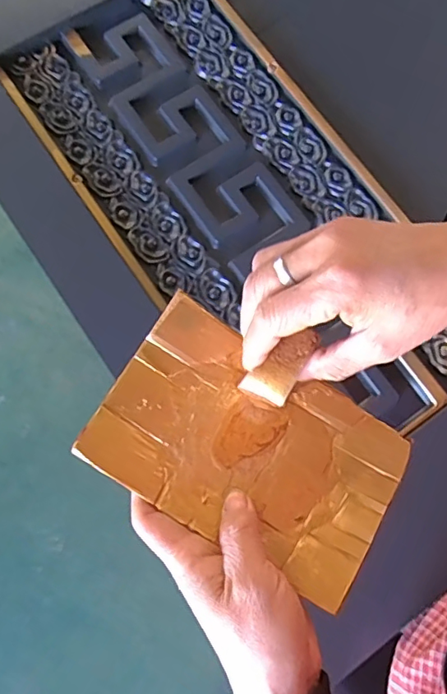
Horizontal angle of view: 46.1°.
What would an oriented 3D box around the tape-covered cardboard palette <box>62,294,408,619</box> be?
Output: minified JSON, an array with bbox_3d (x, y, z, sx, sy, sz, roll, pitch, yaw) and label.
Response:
[{"bbox_3d":[0.016,0.055,0.299,0.163,0.025,0.107,29,74,8],"label":"tape-covered cardboard palette"}]

